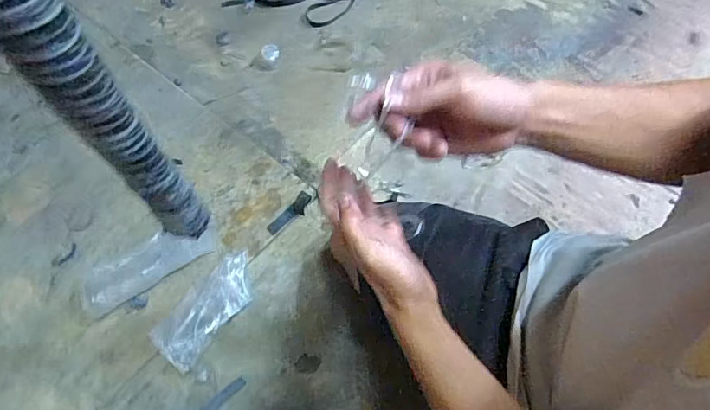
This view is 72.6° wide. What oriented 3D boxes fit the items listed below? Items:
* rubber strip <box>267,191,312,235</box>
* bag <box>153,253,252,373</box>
[{"bbox_3d":[-0.121,0.016,0.910,0.032,0.005,0.102,34,66,18],"label":"rubber strip"},{"bbox_3d":[-0.249,0.172,0.821,0.097,0.019,0.199,33,66,18],"label":"bag"}]

